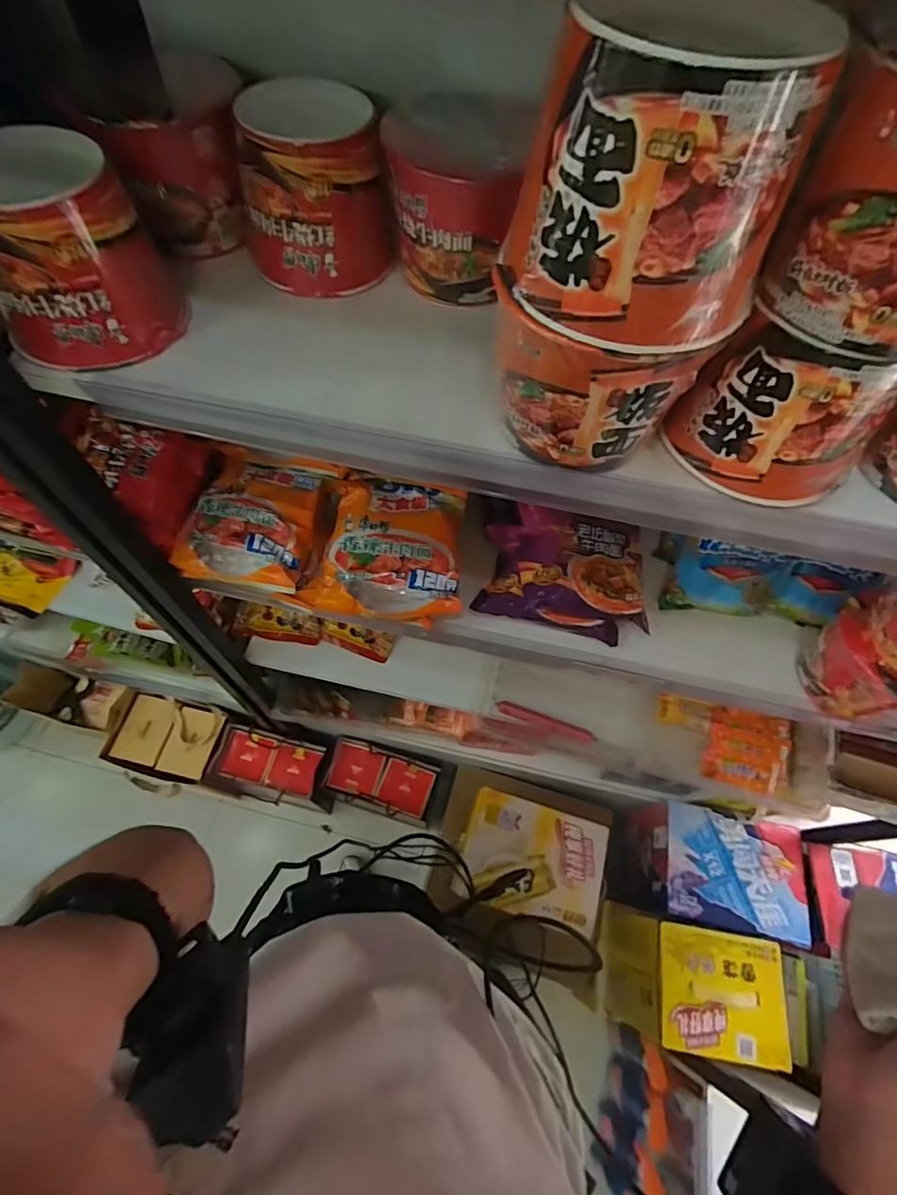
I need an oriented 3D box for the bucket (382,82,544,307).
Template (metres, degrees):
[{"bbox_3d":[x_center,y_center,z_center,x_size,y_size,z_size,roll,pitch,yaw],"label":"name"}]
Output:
[{"bbox_3d":[0.005,-0.319,0.428,0.103,0.111,0.092,11,62,2],"label":"bucket"}]

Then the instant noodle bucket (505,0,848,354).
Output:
[{"bbox_3d":[0.105,-0.198,0.253,0.108,0.114,0.107,1,62,-3],"label":"instant noodle bucket"}]

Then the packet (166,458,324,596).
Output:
[{"bbox_3d":[-0.239,-0.094,0.636,0.157,0.077,0.144,9,62,1],"label":"packet"}]

